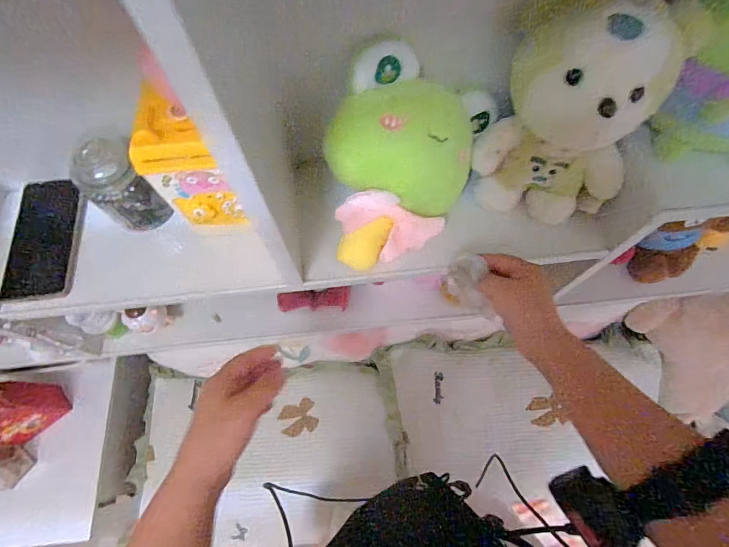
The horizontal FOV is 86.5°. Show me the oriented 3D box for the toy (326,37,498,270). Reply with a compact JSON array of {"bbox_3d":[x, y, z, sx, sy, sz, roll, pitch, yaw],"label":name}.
[{"bbox_3d":[0.040,-0.125,0.419,0.138,0.147,0.208,23,70,10],"label":"toy"}]

